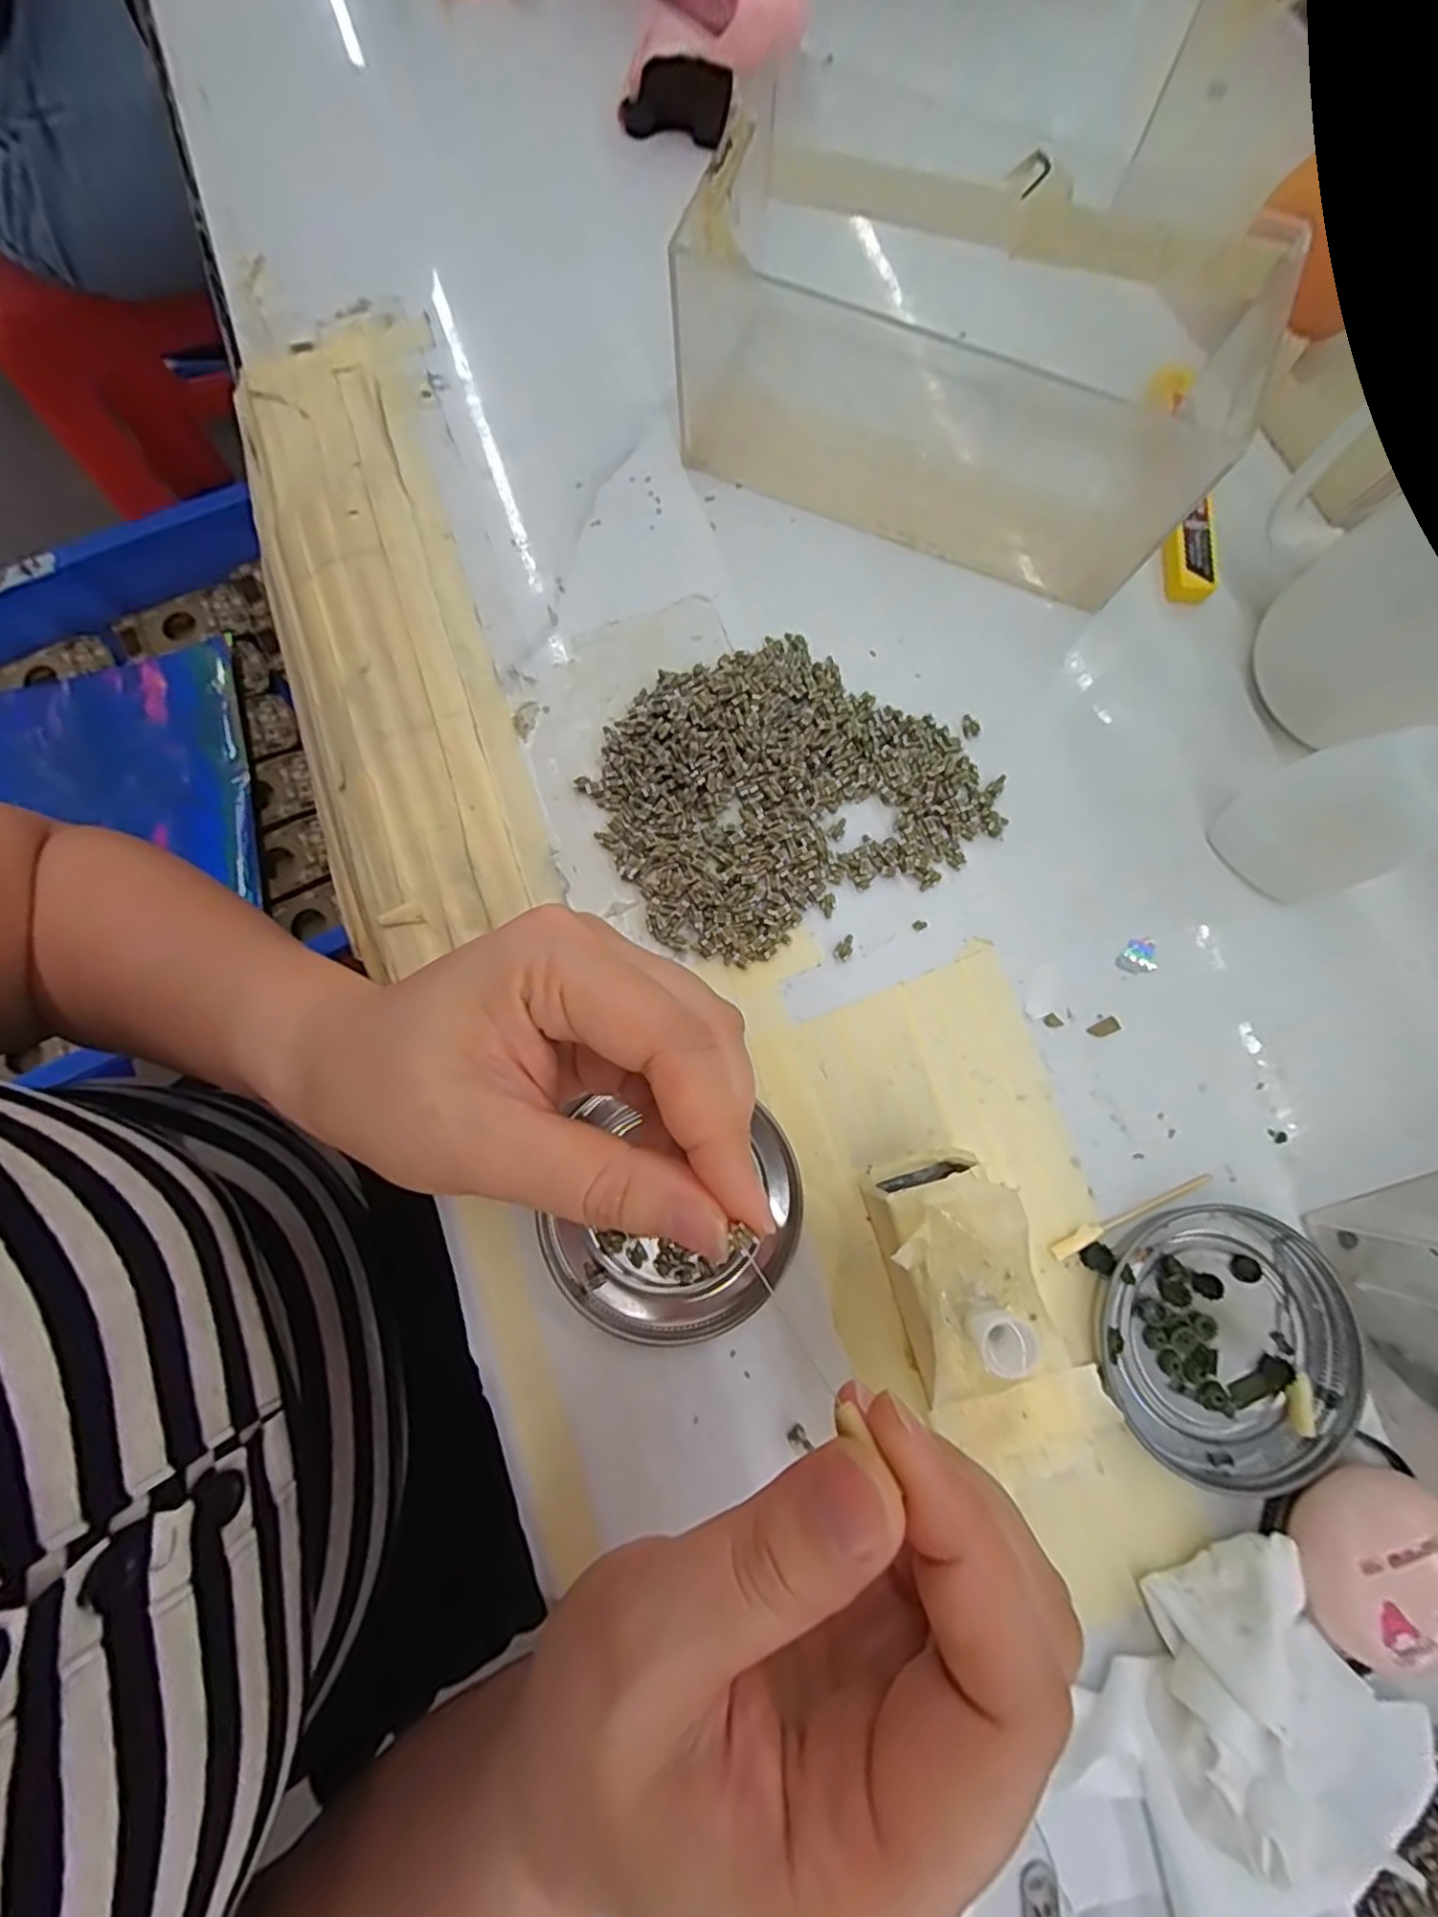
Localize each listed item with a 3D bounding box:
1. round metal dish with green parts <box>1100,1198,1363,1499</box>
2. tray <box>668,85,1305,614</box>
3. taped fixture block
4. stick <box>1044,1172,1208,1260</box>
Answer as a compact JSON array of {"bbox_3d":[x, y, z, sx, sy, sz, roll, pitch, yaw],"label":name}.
[{"bbox_3d":[0.158,0.119,0.213,0.073,0.007,0.080,0,79,-1],"label":"round metal dish with green parts"},{"bbox_3d":[0.088,-0.212,0.244,0.204,0.064,0.100,18,79,2],"label":"tray"},{"bbox_3d":[0.068,0.098,0.195,0.046,0.046,0.083,-27,81,-6],"label":"taped fixture block"},{"bbox_3d":[0.133,0.082,0.221,0.059,0.004,0.006,-25,81,-6],"label":"stick"}]

